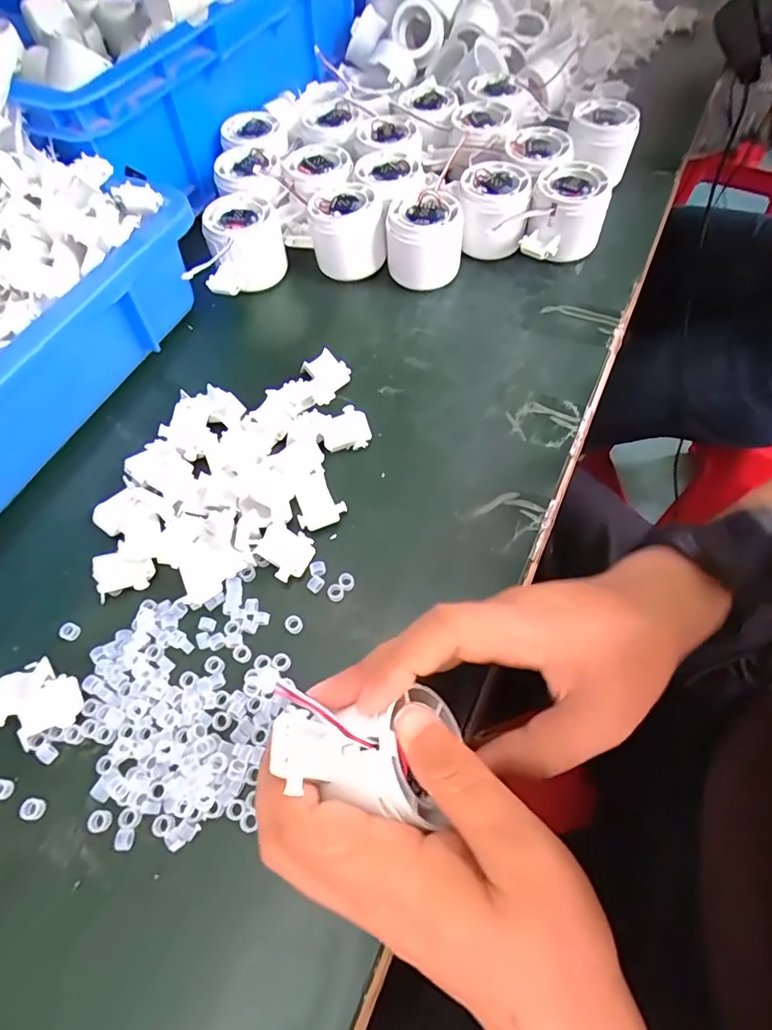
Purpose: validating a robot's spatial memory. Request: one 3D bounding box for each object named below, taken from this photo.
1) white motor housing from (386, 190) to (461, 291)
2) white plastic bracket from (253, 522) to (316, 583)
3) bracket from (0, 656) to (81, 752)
[{"bbox_3d":[0.030,-0.218,0.418,0.057,0.053,0.057,1,60,2],"label":"white motor housing"},{"bbox_3d":[-0.059,0.021,0.305,0.031,0.005,0.029,24,63,9],"label":"white plastic bracket"},{"bbox_3d":[-0.180,0.095,0.268,0.046,0.009,0.036,28,64,11],"label":"bracket"}]

